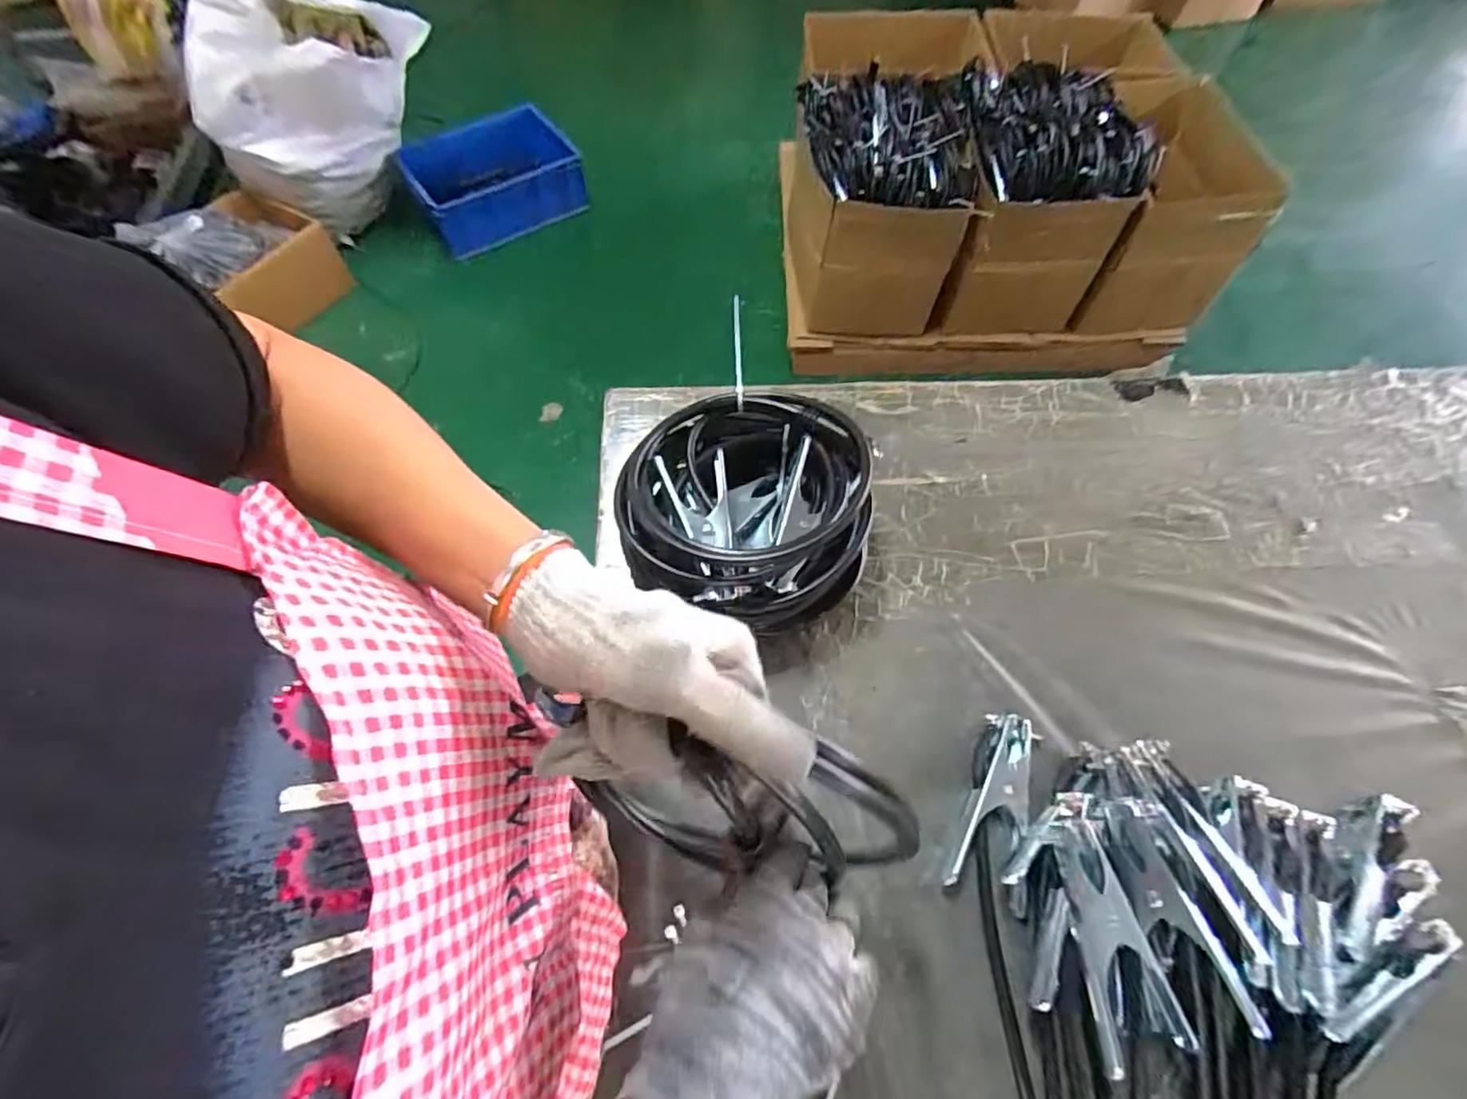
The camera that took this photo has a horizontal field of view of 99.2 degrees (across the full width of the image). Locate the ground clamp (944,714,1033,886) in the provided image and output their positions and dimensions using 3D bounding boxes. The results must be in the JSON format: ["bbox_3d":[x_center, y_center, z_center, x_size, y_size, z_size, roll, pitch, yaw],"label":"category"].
[{"bbox_3d":[0.201,0.190,0.467,0.053,0.023,0.132,22,65,11],"label":"ground clamp"}]

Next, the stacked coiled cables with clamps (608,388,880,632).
[{"bbox_3d":[0.019,-0.040,0.541,0.190,0.106,0.172,28,66,14],"label":"stacked coiled cables with clamps"}]

